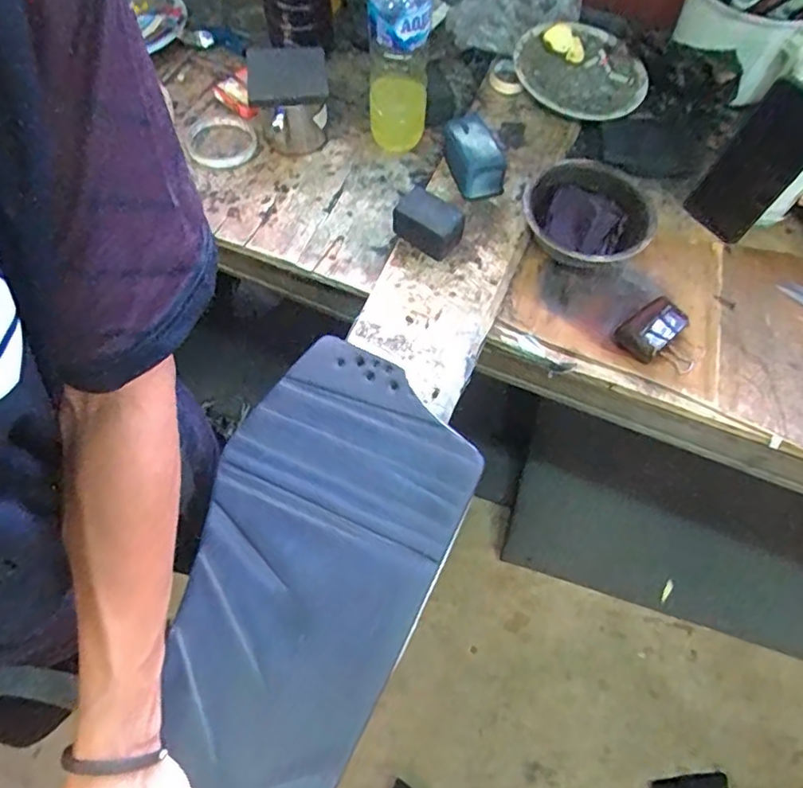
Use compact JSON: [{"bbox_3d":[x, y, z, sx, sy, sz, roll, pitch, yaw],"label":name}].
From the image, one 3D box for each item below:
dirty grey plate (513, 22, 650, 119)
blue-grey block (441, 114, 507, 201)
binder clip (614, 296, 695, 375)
[{"bbox_3d":[0.222,-0.403,0.756,0.161,0.031,0.166,-10,66,-5],"label":"dirty grey plate"},{"bbox_3d":[0.080,-0.268,0.677,0.052,0.042,0.086,-17,65,-11],"label":"blue-grey block"},{"bbox_3d":[0.267,-0.059,0.613,0.070,0.025,0.077,-37,70,-19],"label":"binder clip"}]

